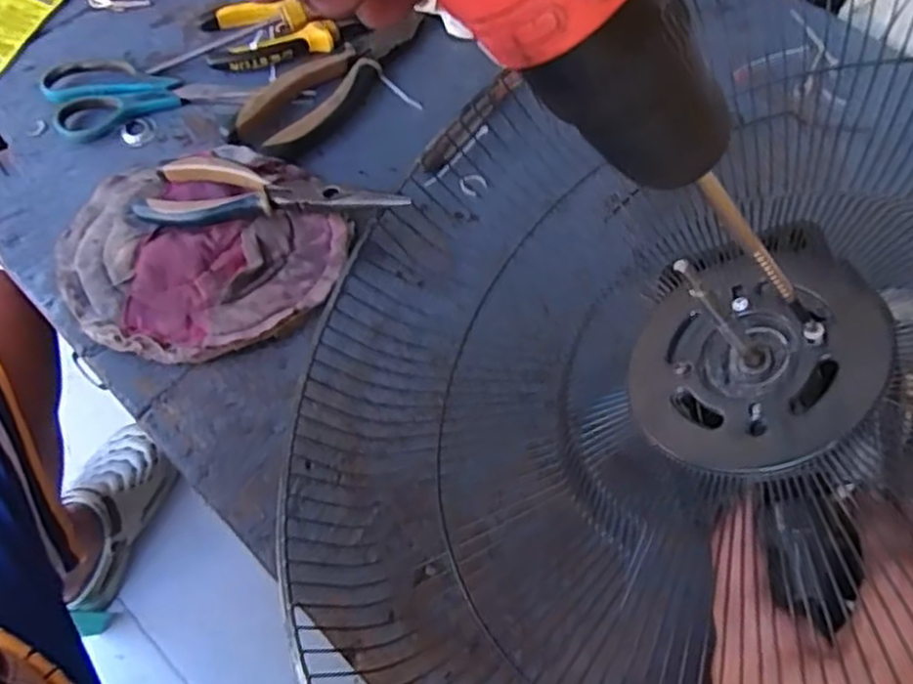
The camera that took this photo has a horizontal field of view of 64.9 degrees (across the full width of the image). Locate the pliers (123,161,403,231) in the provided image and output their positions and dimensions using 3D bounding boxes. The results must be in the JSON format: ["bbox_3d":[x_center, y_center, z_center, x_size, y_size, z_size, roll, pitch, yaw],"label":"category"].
[{"bbox_3d":[-0.128,-0.101,0.489,0.192,0.015,0.050,3,61,14],"label":"pliers"}]

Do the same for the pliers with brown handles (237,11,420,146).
[{"bbox_3d":[-0.096,-0.209,0.572,0.053,0.019,0.185,35,66,16],"label":"pliers with brown handles"}]

